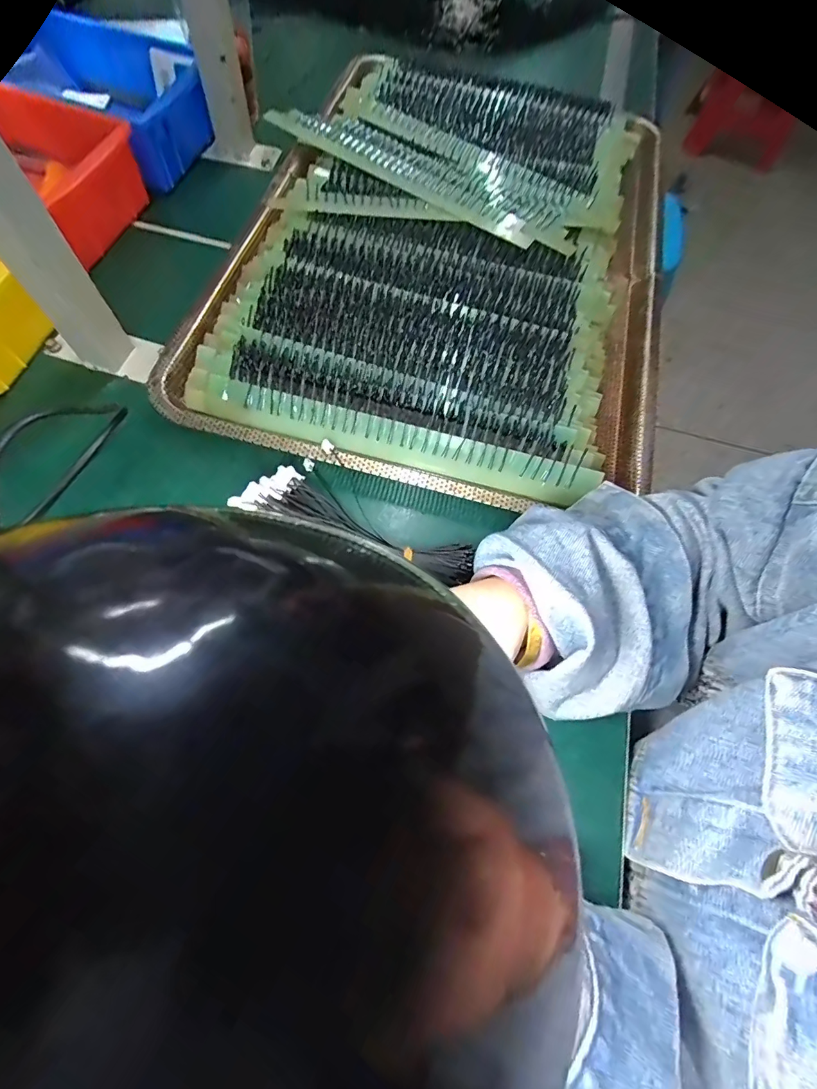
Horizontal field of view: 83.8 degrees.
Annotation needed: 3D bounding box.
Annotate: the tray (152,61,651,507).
[{"bbox_3d":[0.042,-0.294,0.429,0.381,0.052,0.534,14,67,1],"label":"tray"}]

